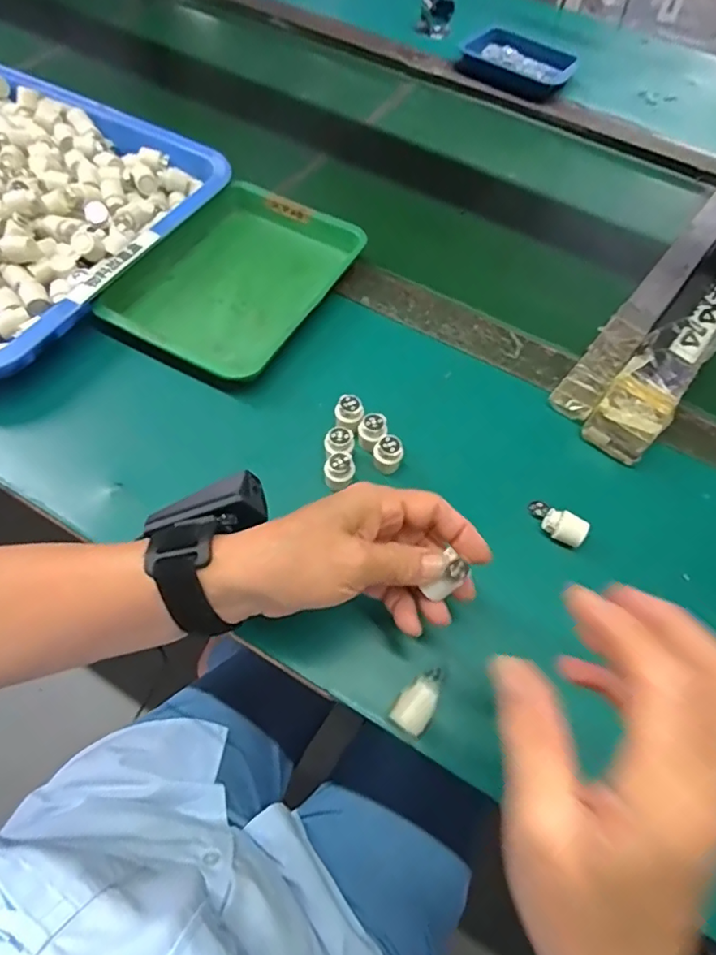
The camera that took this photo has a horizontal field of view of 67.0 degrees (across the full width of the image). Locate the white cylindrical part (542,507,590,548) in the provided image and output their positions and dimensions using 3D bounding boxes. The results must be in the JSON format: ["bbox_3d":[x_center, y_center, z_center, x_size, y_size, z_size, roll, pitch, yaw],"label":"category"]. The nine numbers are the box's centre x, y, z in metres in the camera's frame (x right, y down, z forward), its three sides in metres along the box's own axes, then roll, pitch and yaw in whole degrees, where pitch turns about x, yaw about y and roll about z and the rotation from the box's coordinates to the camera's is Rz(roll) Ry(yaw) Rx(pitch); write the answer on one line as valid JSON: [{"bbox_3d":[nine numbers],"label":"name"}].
[{"bbox_3d":[0.146,0.037,0.388,0.029,0.020,0.020,37,63,16],"label":"white cylindrical part"}]

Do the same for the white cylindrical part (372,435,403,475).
[{"bbox_3d":[0.023,-0.017,0.402,0.019,0.021,0.019,2,59,-3],"label":"white cylindrical part"}]

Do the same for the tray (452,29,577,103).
[{"bbox_3d":[0.229,-0.590,0.774,0.151,0.030,0.122,29,61,12],"label":"tray"}]

